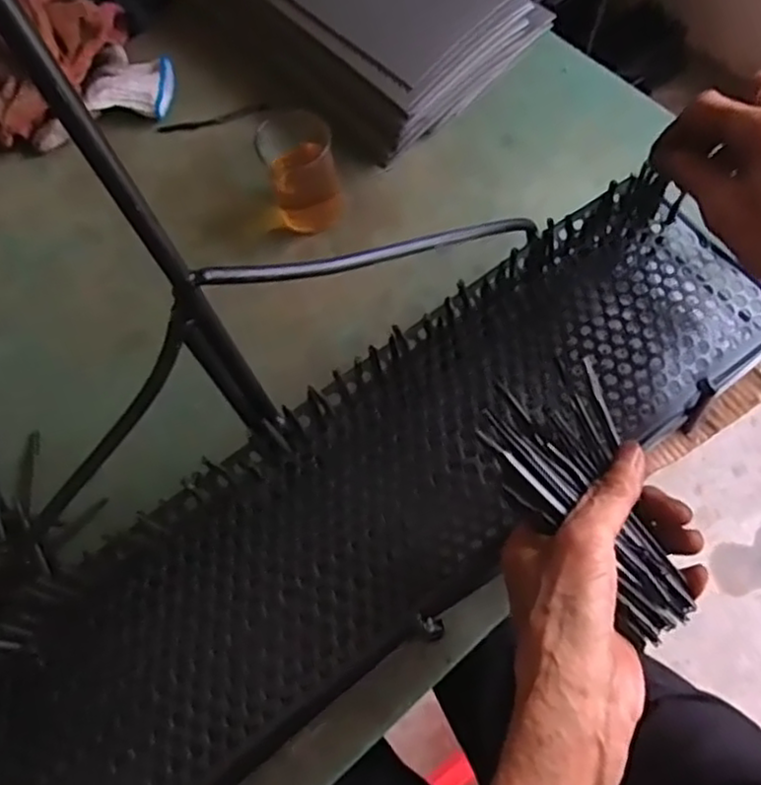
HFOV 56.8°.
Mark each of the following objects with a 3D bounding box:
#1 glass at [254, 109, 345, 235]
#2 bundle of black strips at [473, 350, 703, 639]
[{"bbox_3d":[-0.062,-0.172,0.555,0.056,0.079,0.051,-15,67,-2],"label":"glass"},{"bbox_3d":[0.106,0.055,0.344,0.069,0.025,0.133,-27,78,-9],"label":"bundle of black strips"}]

